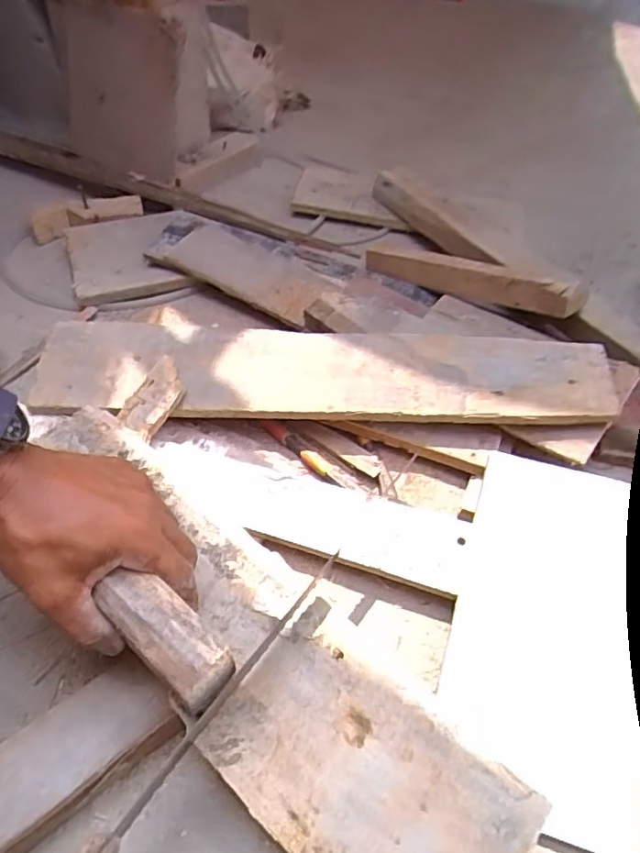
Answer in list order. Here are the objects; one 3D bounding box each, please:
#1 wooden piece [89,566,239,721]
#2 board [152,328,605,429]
[{"bbox_3d":[-0.091,0.120,0.341,0.091,0.021,0.035,38,57,16],"label":"wooden piece"},{"bbox_3d":[0.063,-0.053,0.613,0.447,0.028,0.110,1,59,2],"label":"board"}]

